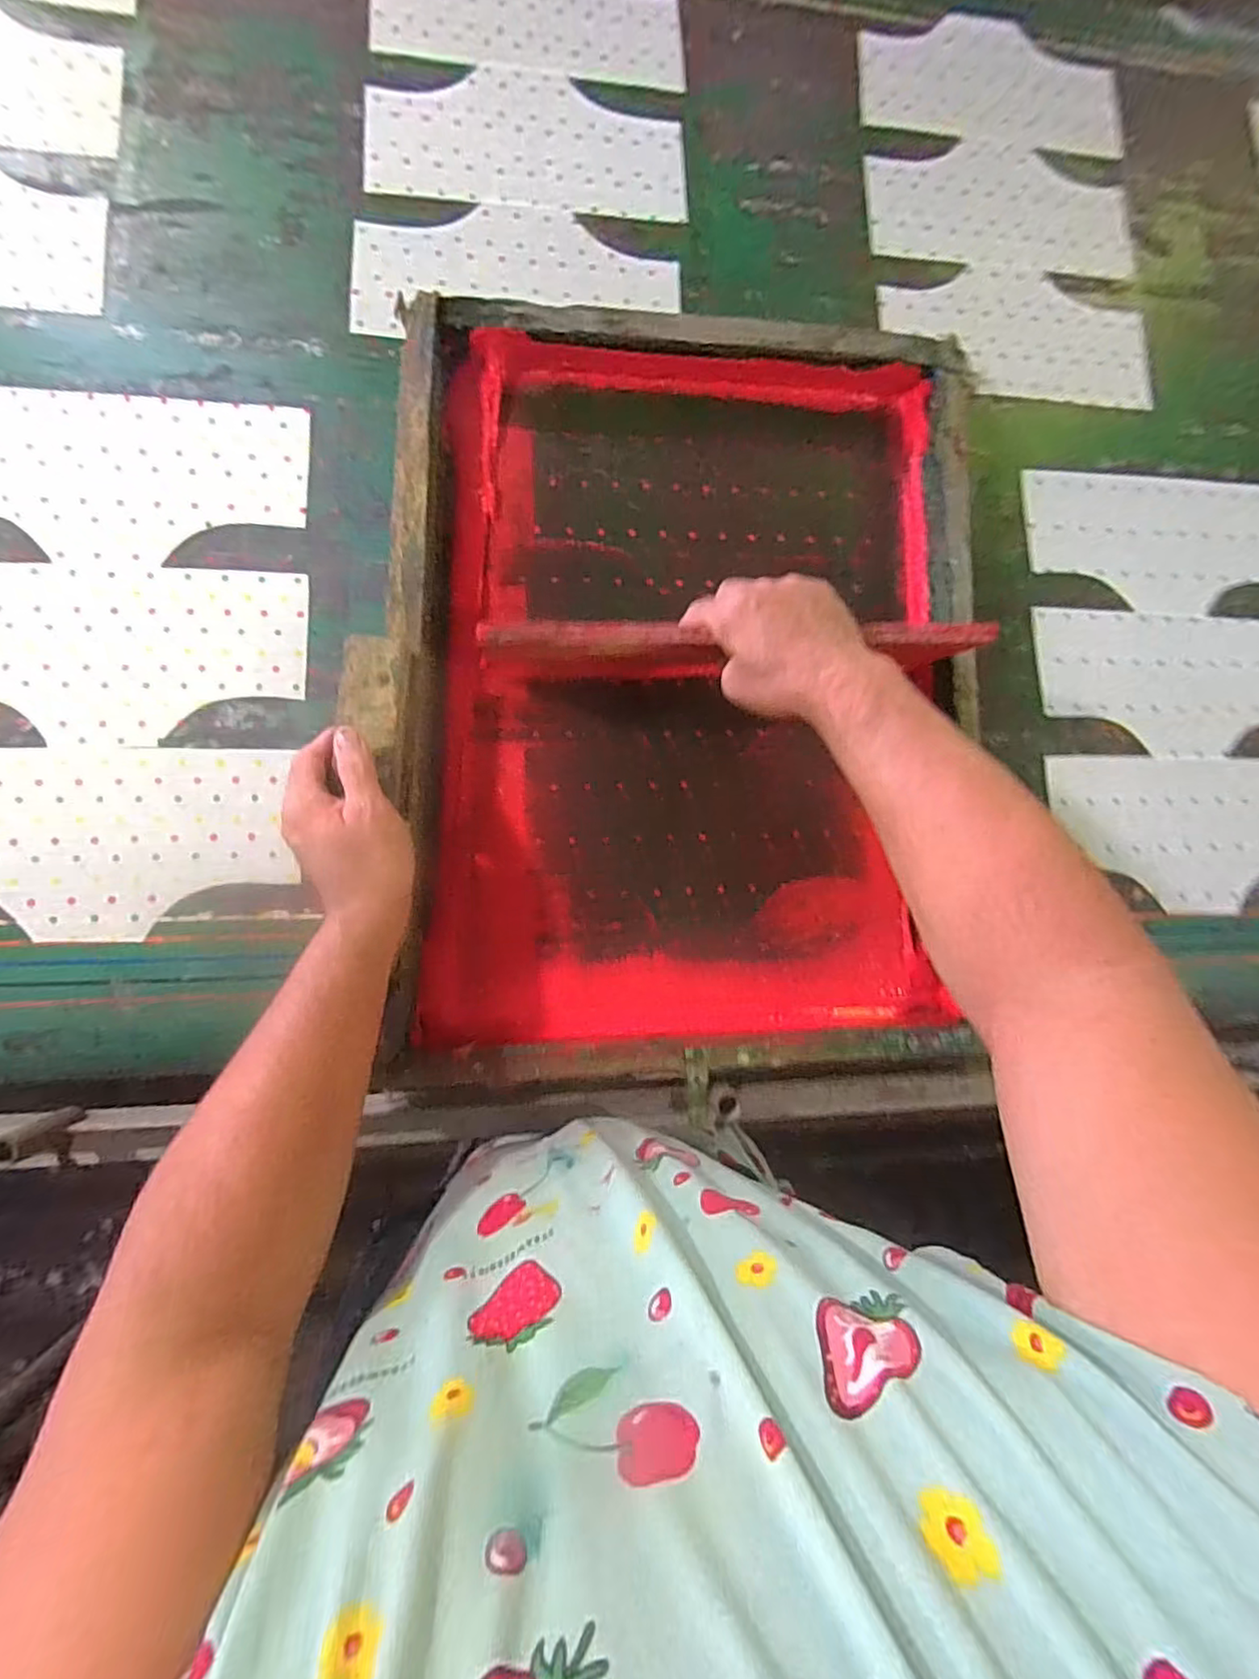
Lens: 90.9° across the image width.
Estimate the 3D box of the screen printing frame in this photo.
[{"bbox_3d":[0.054,-0.141,0.540,0.498,0.076,0.657,2,83,-7],"label":"screen printing frame"}]

